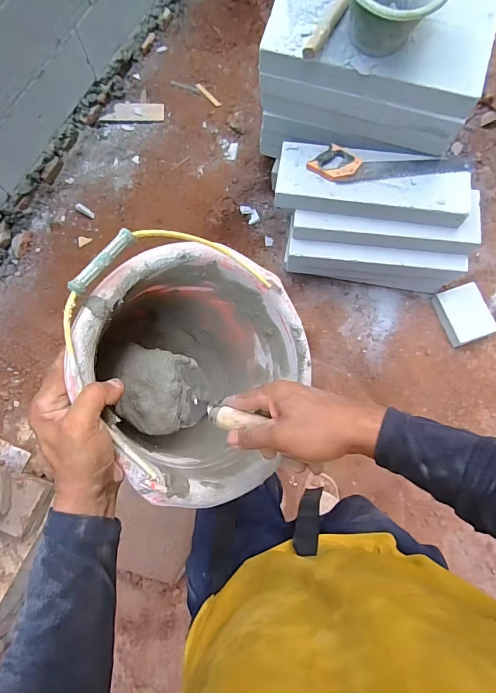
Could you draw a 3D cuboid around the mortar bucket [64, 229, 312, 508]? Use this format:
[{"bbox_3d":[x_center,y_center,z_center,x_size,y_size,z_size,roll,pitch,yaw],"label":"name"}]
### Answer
[{"bbox_3d":[-0.101,0.033,0.521,0.296,0.251,0.290,-10,94,-37],"label":"mortar bucket"}]

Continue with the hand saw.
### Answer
[{"bbox_3d":[0.447,-0.563,1.211,0.498,0.027,0.107,5,75,2],"label":"hand saw"}]

